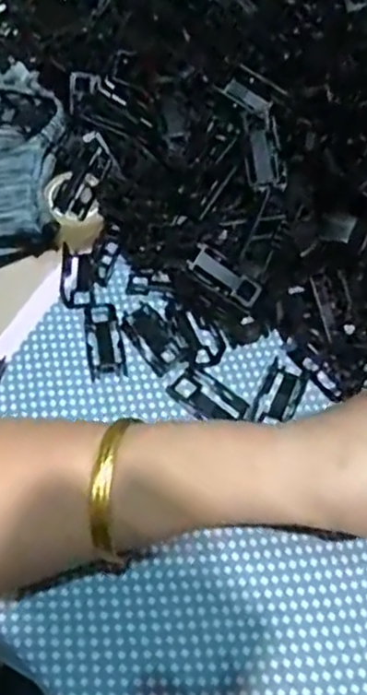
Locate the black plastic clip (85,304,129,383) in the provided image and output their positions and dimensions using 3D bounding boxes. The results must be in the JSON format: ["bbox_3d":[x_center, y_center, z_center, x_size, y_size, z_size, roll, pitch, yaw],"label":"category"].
[{"bbox_3d":[-0.042,-0.005,0.341,0.018,0.004,0.043,-9,61,-5],"label":"black plastic clip"}]

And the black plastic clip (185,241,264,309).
[{"bbox_3d":[0.022,-0.037,0.335,0.039,0.007,0.018,34,64,-4],"label":"black plastic clip"}]

